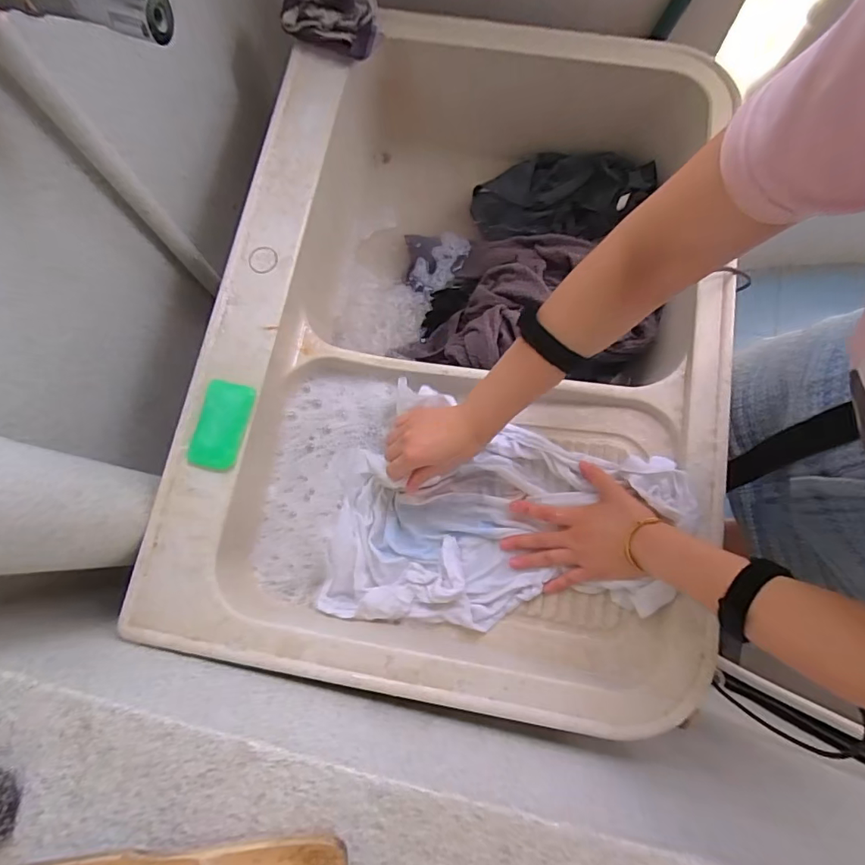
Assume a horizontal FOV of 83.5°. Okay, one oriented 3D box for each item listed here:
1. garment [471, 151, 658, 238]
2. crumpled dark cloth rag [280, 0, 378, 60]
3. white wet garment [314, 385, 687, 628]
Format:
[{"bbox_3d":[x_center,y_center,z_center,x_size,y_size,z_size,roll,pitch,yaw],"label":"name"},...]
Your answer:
[{"bbox_3d":[0.202,-0.376,0.766,0.266,0.062,0.124,5,78,2],"label":"garment"},{"bbox_3d":[-0.133,-0.533,0.629,0.118,0.054,0.062,1,78,1],"label":"crumpled dark cloth rag"},{"bbox_3d":[0.071,0.108,0.557,0.364,0.106,0.266,13,78,4],"label":"white wet garment"}]

